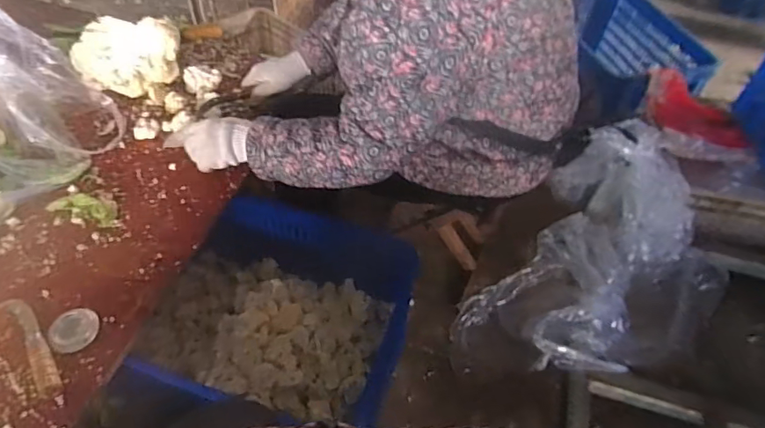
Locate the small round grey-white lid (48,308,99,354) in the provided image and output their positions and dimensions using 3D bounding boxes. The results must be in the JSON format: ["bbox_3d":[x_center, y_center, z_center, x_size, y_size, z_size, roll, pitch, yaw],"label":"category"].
[{"bbox_3d":[-0.419,0.157,0.690,0.056,0.009,0.058,5,69,-13],"label":"small round grey-white lid"}]

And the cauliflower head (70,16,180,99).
[{"bbox_3d":[-0.500,-0.297,0.986,0.194,0.117,0.117,11,50,4],"label":"cauliflower head"}]

